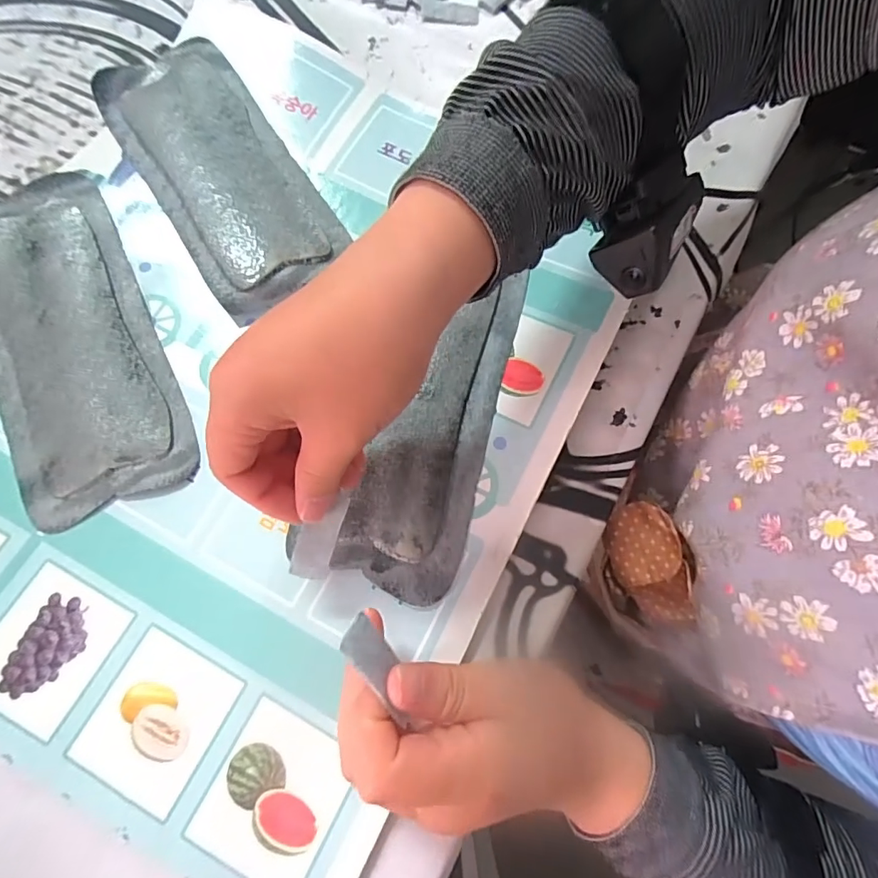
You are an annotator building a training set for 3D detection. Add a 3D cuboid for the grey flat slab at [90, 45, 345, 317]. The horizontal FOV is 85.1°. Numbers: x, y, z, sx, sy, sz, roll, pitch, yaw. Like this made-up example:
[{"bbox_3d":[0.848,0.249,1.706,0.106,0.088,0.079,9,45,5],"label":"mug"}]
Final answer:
[{"bbox_3d":[-0.154,-0.189,0.337,0.094,0.022,0.221,-33,75,-10],"label":"grey flat slab"}]

